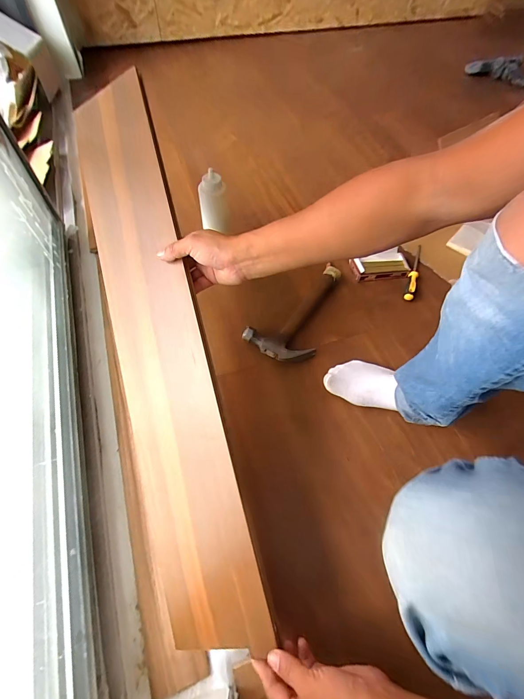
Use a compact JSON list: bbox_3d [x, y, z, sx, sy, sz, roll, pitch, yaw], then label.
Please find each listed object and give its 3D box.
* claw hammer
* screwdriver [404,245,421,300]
[{"bbox_3d":[0.093,-0.088,0.733,0.141,0.046,0.276,30,65,15],"label":"claw hammer"},{"bbox_3d":[0.384,-0.200,0.815,0.022,0.027,0.202,19,62,10],"label":"screwdriver"}]

